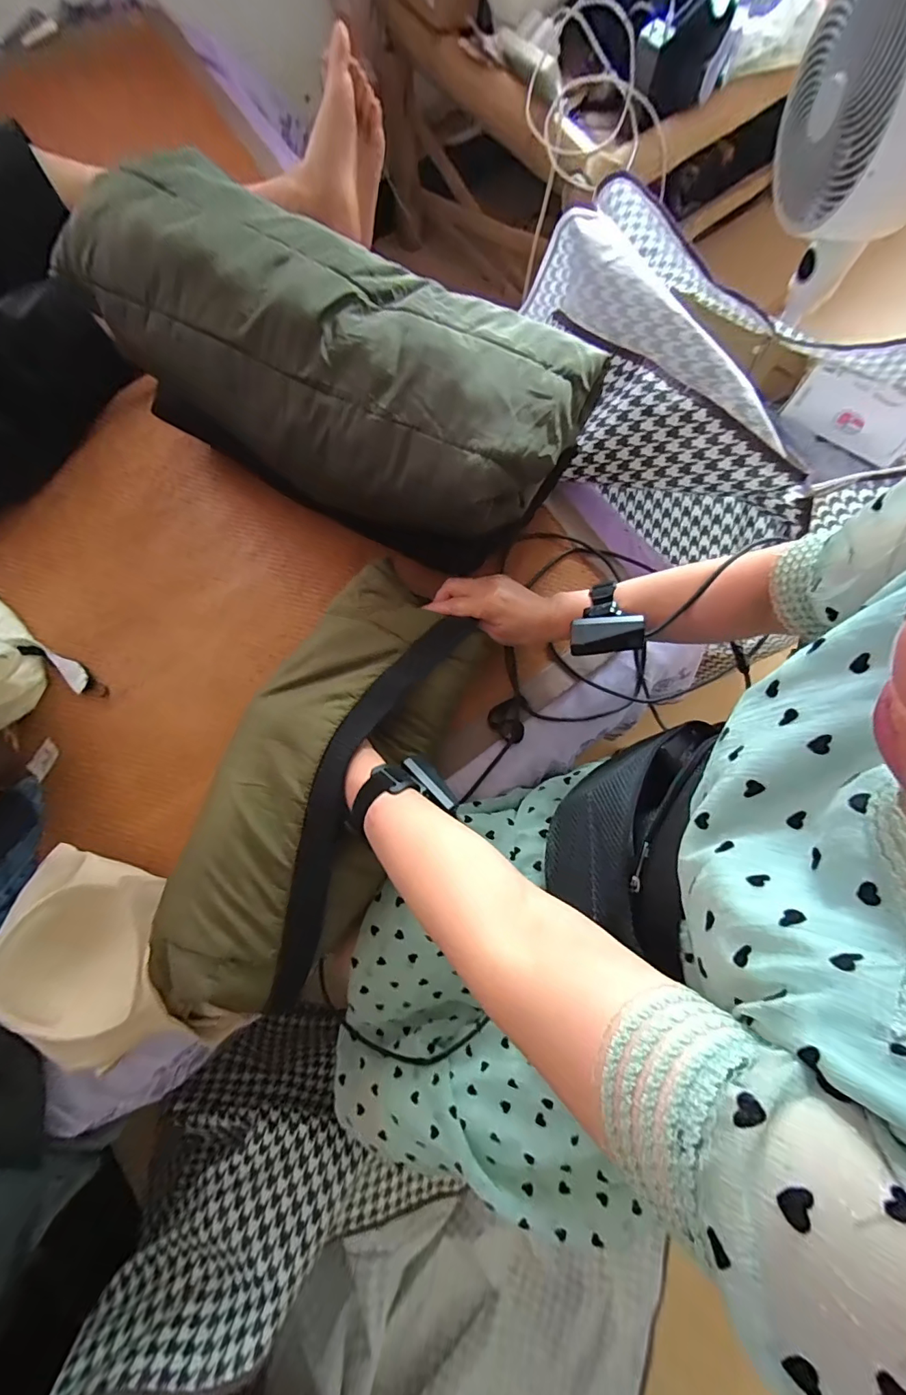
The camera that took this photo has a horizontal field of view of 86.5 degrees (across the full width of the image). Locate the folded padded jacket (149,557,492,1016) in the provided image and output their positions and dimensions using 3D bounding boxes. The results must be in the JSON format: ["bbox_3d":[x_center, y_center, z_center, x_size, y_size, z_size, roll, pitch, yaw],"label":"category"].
[{"bbox_3d":[-0.125,0.075,0.467,0.178,0.076,0.441,25,76,5],"label":"folded padded jacket"}]

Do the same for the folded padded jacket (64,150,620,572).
[{"bbox_3d":[-0.111,-0.324,0.476,0.470,0.137,0.234,28,79,5],"label":"folded padded jacket"}]

